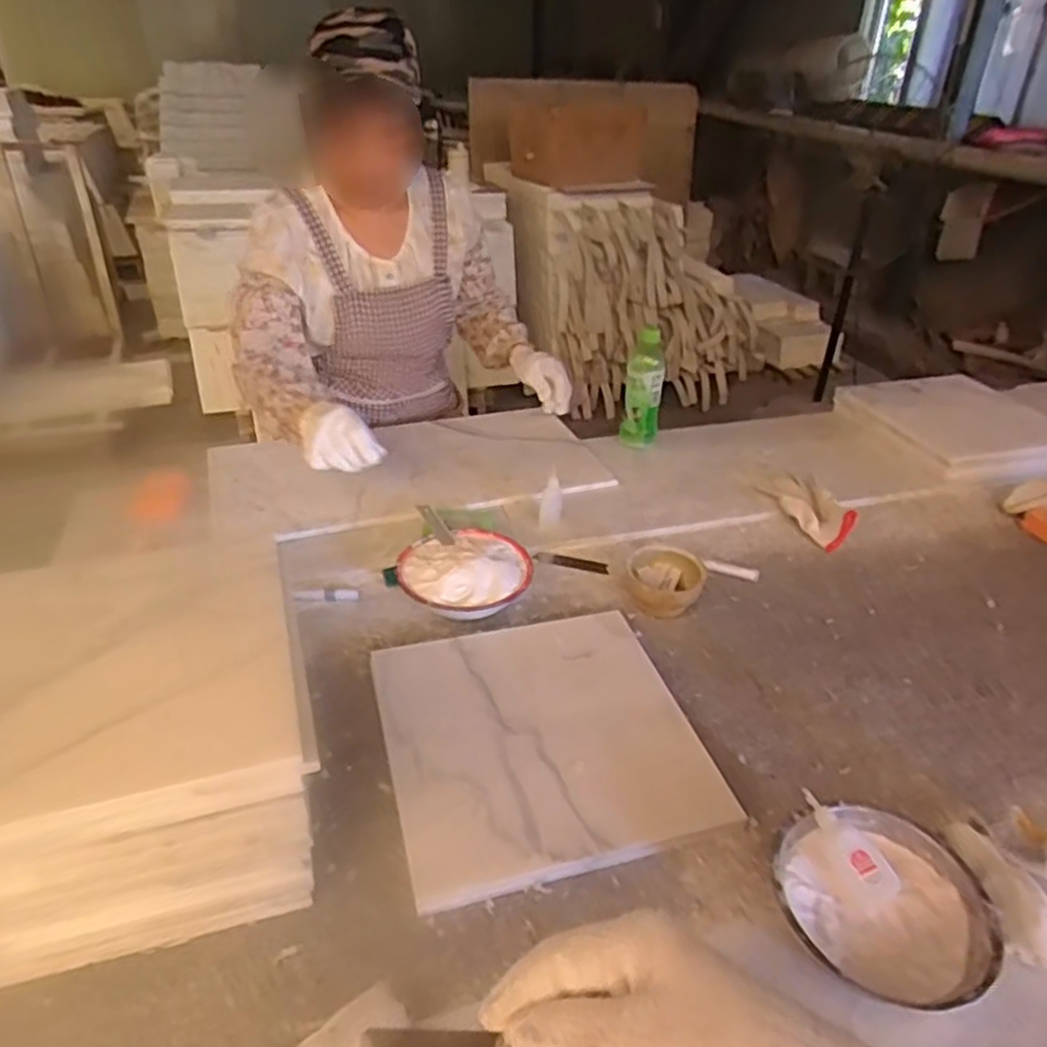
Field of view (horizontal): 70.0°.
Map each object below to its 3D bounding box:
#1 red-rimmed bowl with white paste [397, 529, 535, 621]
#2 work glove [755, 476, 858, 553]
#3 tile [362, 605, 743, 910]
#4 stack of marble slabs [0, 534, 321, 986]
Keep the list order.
[{"bbox_3d":[-0.073,0.059,0.950,0.159,0.066,0.149,1,34,-1],"label":"red-rimmed bowl with white paste"},{"bbox_3d":[0.438,-0.033,1.153,0.090,0.056,0.175,-16,38,-25],"label":"work glove"},{"bbox_3d":[0.019,0.213,0.765,0.304,0.020,0.296,-9,35,-14],"label":"tile"},{"bbox_3d":[-0.354,0.182,0.652,0.313,0.160,0.319,-10,36,-18],"label":"stack of marble slabs"}]

